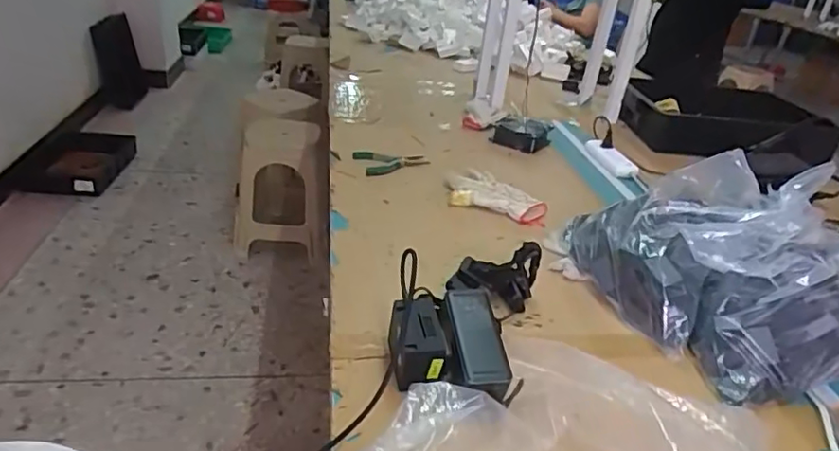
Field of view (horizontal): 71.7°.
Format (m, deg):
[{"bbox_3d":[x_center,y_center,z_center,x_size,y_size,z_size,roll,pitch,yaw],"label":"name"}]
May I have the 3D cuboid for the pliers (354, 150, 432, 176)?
[{"bbox_3d":[-0.051,-0.132,1.184,0.141,0.015,0.104,-6,31,-22],"label":"pliers"}]

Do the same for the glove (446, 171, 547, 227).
[{"bbox_3d":[0.141,-0.052,1.081,0.191,0.040,0.126,13,30,12],"label":"glove"}]

